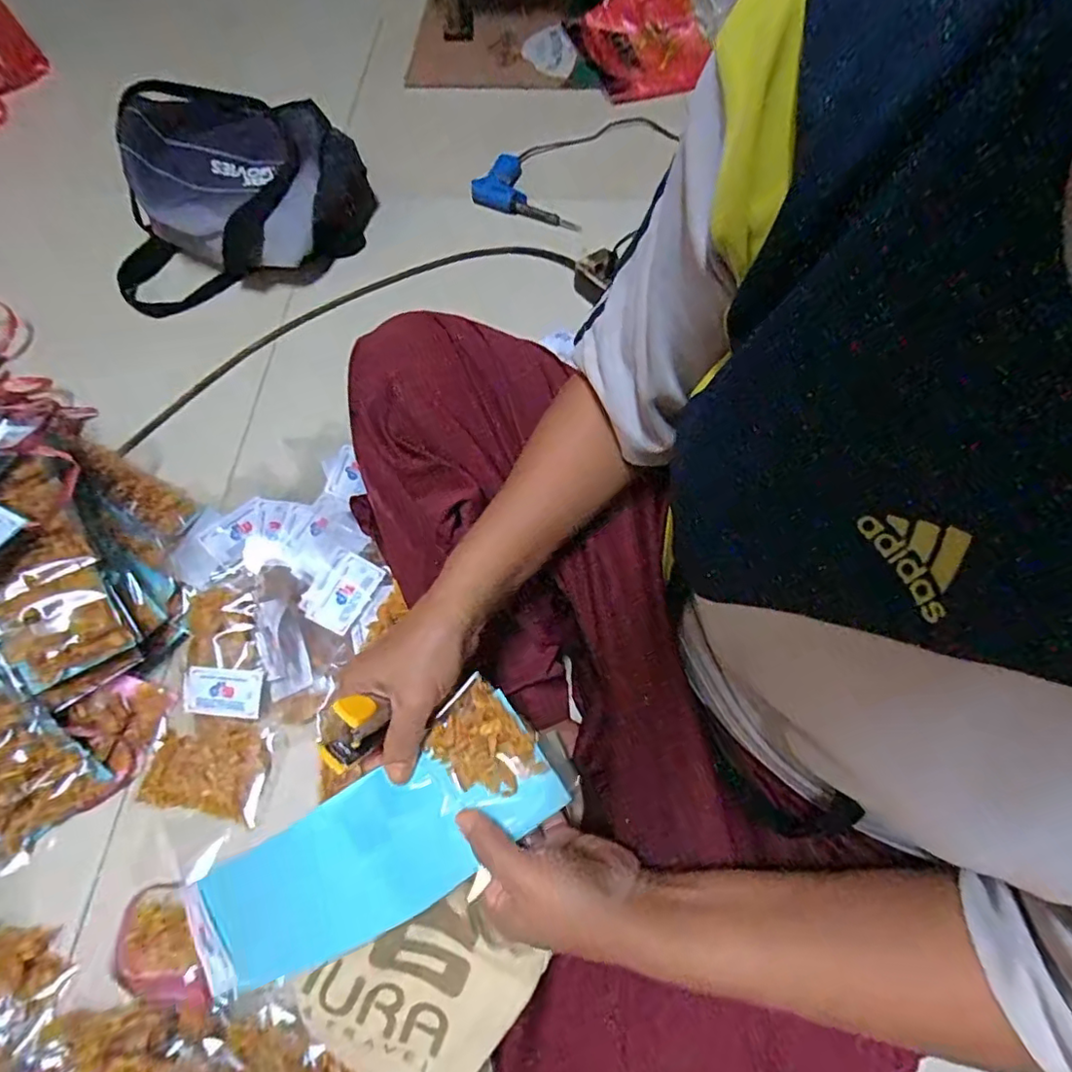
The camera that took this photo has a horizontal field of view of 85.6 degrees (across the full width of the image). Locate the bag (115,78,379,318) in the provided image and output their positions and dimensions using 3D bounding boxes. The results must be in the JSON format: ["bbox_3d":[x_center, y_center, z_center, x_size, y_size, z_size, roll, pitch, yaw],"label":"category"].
[{"bbox_3d":[-0.415,-0.467,0.784,0.354,0.154,0.251,-24,64,-13],"label":"bag"}]

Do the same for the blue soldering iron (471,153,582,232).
[{"bbox_3d":[-0.030,-0.495,0.865,0.105,0.039,0.193,-29,65,-14],"label":"blue soldering iron"}]

